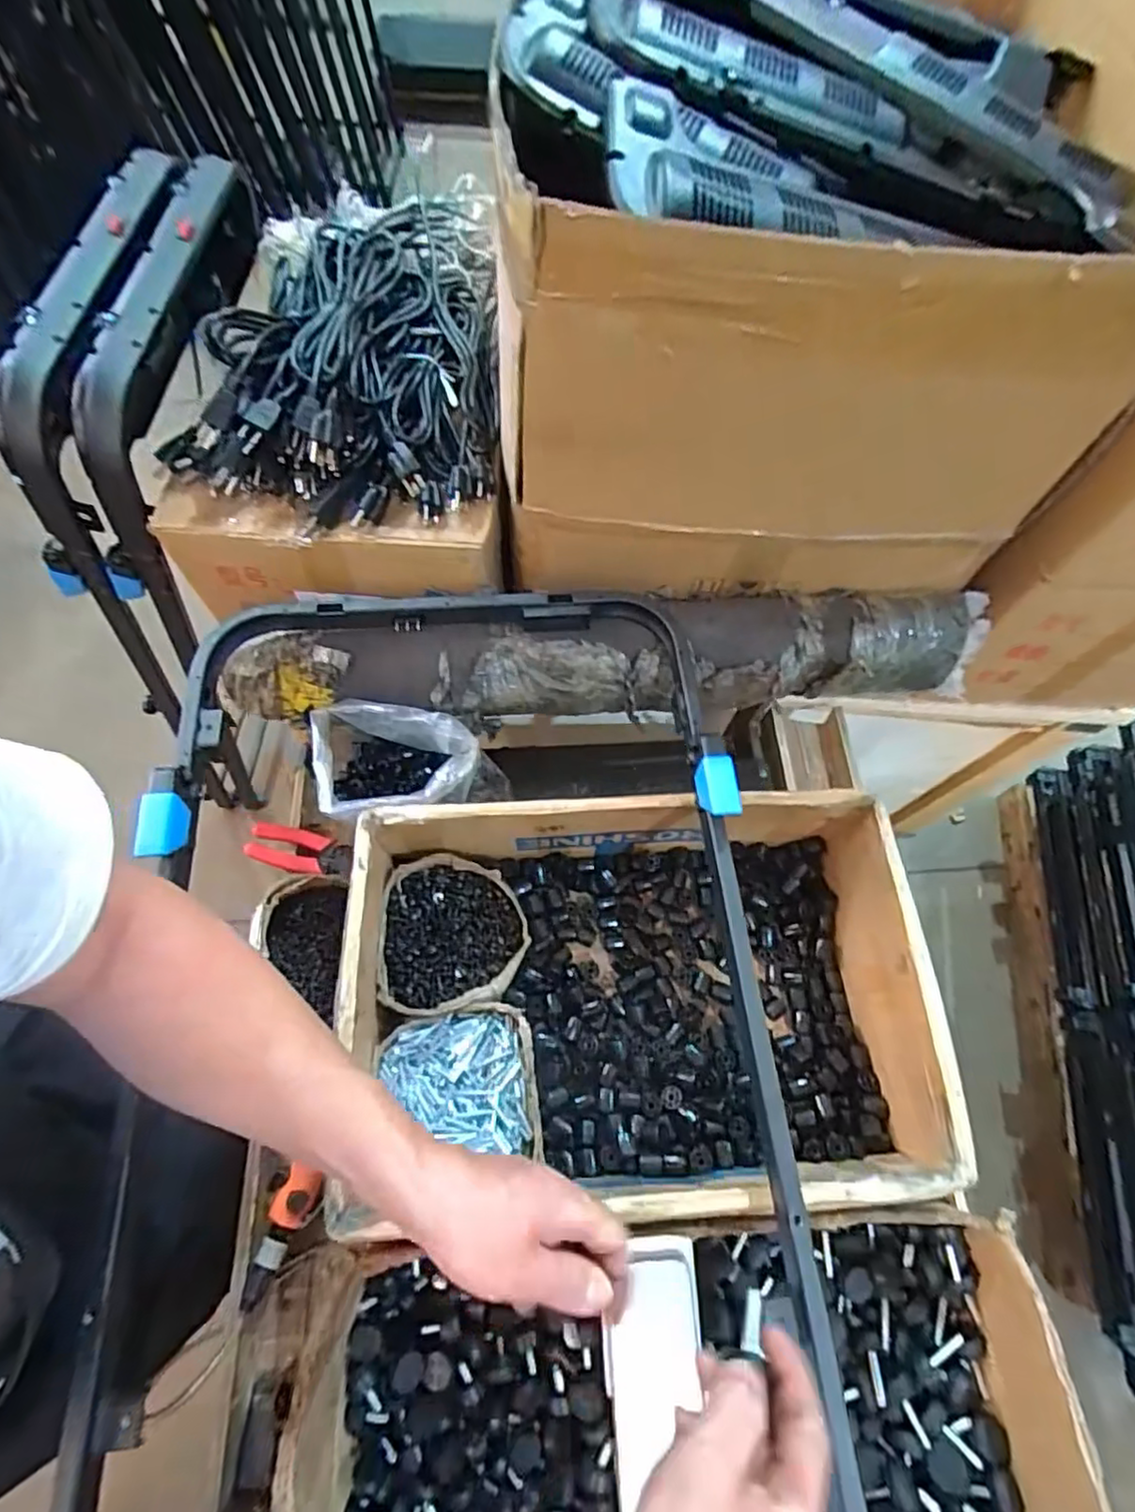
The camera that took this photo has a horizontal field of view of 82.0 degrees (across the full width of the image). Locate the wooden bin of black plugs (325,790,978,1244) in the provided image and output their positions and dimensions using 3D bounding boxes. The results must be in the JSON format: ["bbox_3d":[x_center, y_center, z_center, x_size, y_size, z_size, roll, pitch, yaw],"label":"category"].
[{"bbox_3d":[0.066,0.230,0.645,0.515,0.168,0.333,-2,65,-4],"label":"wooden bin of black plugs"}]

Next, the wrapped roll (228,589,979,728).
[{"bbox_3d":[0.054,-0.113,0.722,0.839,0.099,0.117,-4,65,-5],"label":"wrapped roll"}]

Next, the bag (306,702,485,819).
[{"bbox_3d":[-0.187,0.013,0.733,0.175,0.118,0.136,-8,66,-7],"label":"bag"}]

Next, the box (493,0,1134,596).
[{"bbox_3d":[0.229,-0.503,0.708,0.565,0.354,0.553,1,65,-2],"label":"box"}]

